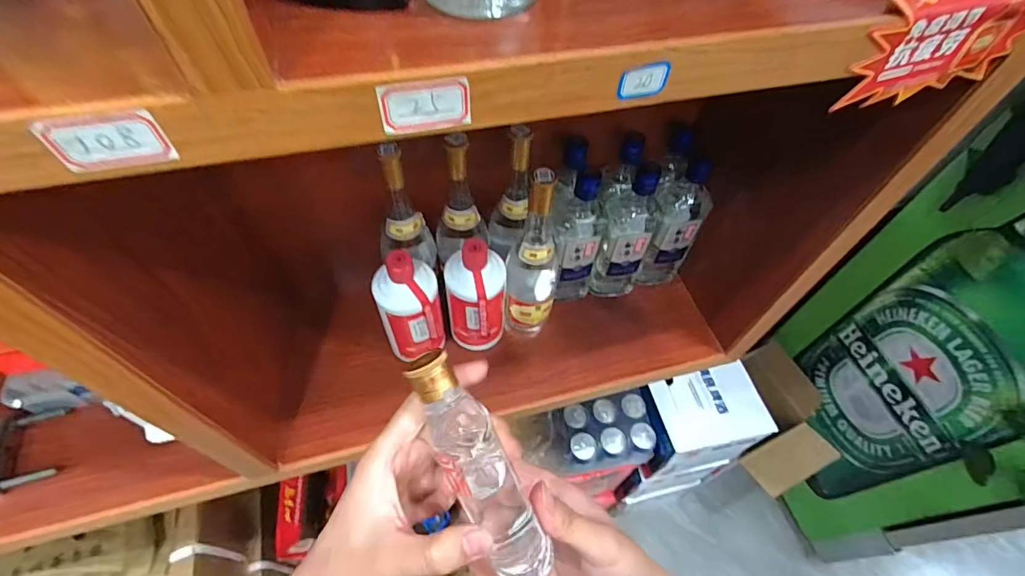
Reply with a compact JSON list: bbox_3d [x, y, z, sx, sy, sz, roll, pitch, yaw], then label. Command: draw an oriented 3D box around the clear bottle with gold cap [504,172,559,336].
[{"bbox_3d":[0.028,-0.030,0.592,0.065,0.269,0.058,9,56,3],"label":"clear bottle with gold cap"}]

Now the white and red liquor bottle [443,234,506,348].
[{"bbox_3d":[-0.047,0.016,0.603,0.075,0.184,0.063,1,55,-3],"label":"white and red liquor bottle"}]

